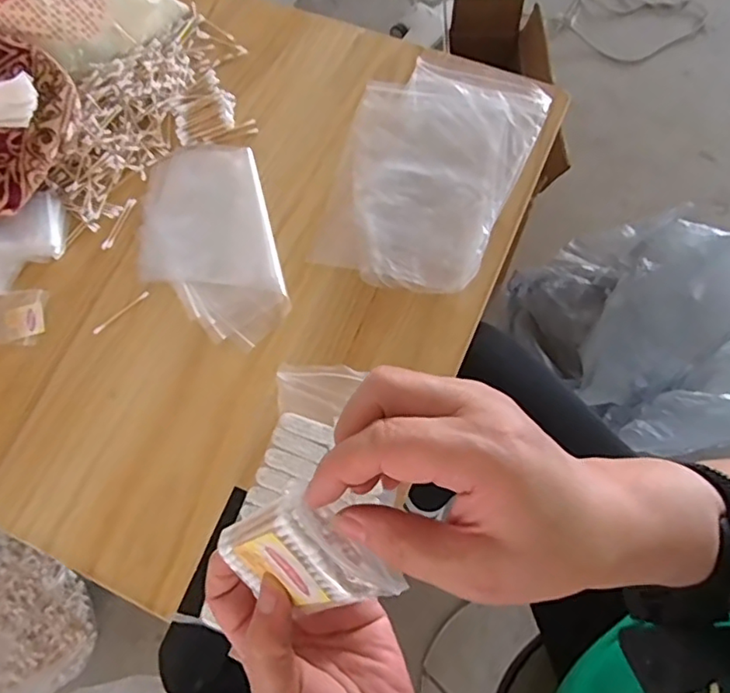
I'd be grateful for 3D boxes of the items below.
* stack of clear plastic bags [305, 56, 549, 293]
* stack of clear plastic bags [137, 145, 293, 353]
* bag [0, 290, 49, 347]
[{"bbox_3d":[0.079,-0.233,0.735,0.214,0.015,0.355,22,69,11],"label":"stack of clear plastic bags"},{"bbox_3d":[-0.191,-0.129,0.704,0.155,0.015,0.284,-15,67,-5],"label":"stack of clear plastic bags"},{"bbox_3d":[-0.422,-0.033,0.674,0.106,0.015,0.062,-2,66,0],"label":"bag"}]

